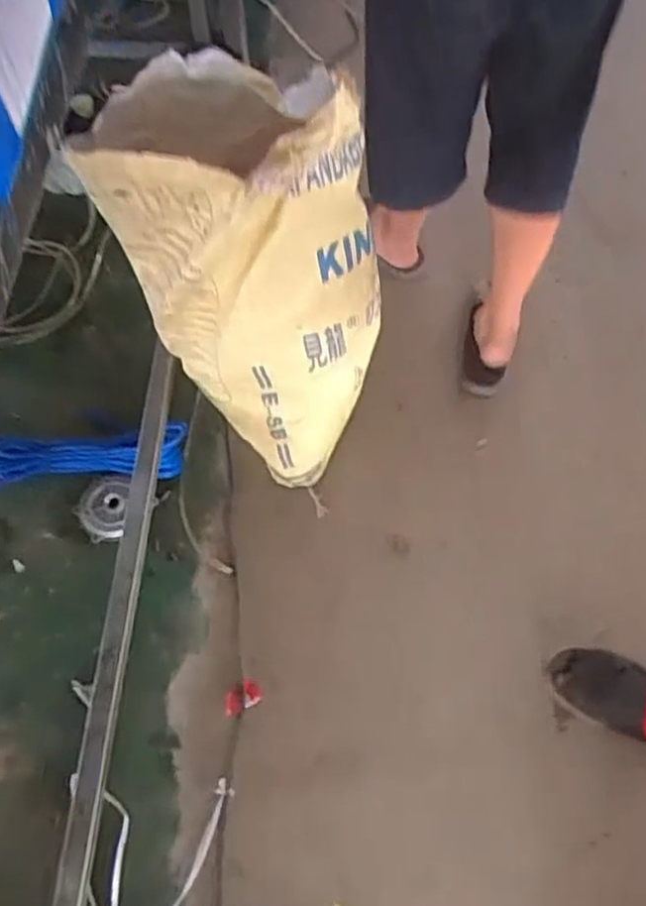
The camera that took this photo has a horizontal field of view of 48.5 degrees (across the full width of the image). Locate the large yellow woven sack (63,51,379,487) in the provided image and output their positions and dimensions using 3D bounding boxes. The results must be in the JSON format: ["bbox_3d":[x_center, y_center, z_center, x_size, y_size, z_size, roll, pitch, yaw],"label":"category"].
[{"bbox_3d":[-0.130,-0.294,1.094,0.426,0.577,0.251,32,66,16],"label":"large yellow woven sack"}]

